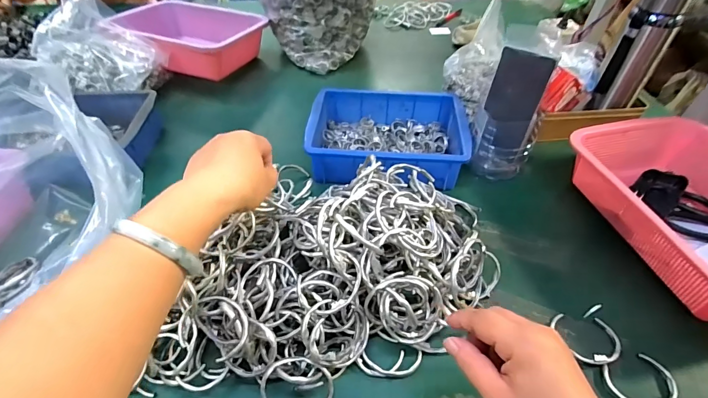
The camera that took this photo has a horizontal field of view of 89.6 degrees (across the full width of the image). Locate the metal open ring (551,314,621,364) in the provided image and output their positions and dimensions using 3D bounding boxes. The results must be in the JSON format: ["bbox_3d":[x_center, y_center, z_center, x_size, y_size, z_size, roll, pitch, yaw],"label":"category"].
[{"bbox_3d":[0.256,0.152,0.392,0.063,0.007,0.055,-3,43,1],"label":"metal open ring"}]

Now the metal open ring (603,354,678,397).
[{"bbox_3d":[0.292,0.187,0.361,0.064,0.007,0.050,-12,47,-8],"label":"metal open ring"}]

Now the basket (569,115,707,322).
[{"bbox_3d":[0.445,0.013,0.459,0.206,0.108,0.300,-8,48,-8],"label":"basket"}]

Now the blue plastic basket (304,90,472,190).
[{"bbox_3d":[0.052,-0.101,0.588,0.247,0.075,0.174,5,47,4],"label":"blue plastic basket"}]

